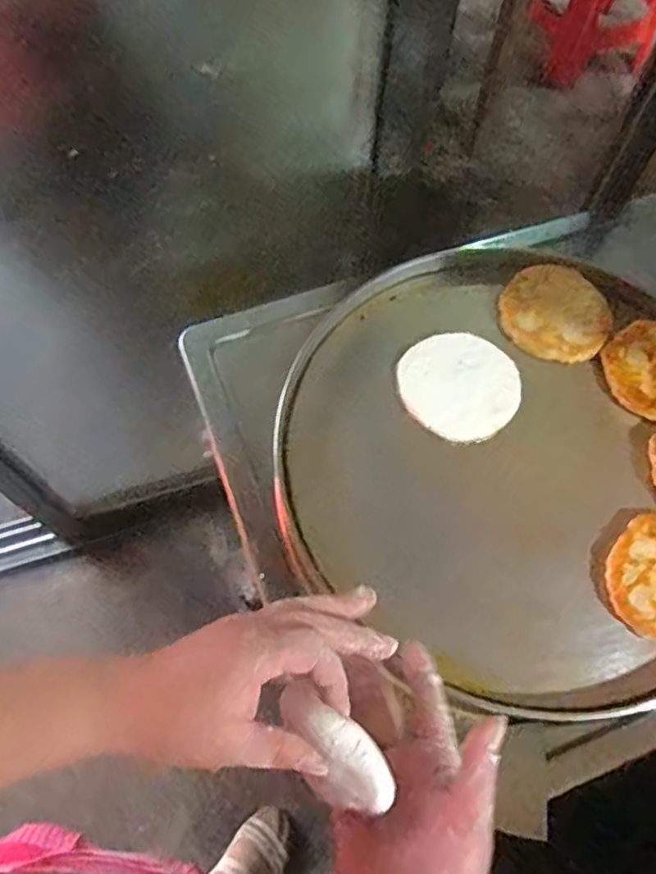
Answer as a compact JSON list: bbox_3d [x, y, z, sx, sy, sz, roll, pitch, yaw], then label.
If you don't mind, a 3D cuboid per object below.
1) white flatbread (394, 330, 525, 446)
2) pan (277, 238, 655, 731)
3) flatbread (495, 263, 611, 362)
[{"bbox_3d":[0.147,-0.059,0.734,0.130,0.011,0.129,1,66,-1],"label":"white flatbread"},{"bbox_3d":[0.209,0.015,0.702,0.519,0.032,0.505,37,70,14],"label":"pan"},{"bbox_3d":[0.271,-0.151,0.774,0.124,0.014,0.122,26,68,10],"label":"flatbread"}]

